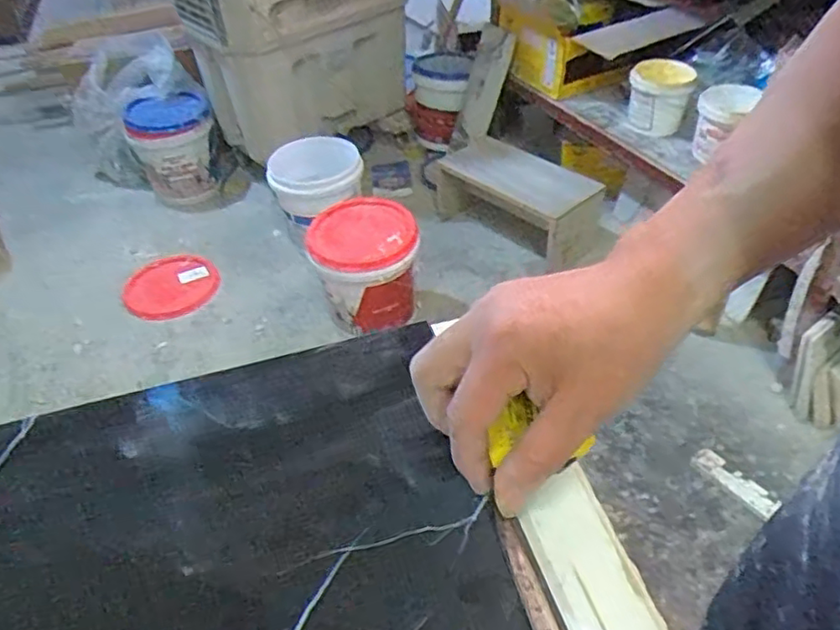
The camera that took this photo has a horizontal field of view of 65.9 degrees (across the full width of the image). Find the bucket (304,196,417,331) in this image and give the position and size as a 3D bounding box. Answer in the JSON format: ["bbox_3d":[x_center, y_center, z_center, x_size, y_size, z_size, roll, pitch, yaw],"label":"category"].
[{"bbox_3d":[-0.139,-0.116,1.619,0.254,0.279,0.265,-2,43,2],"label":"bucket"}]

